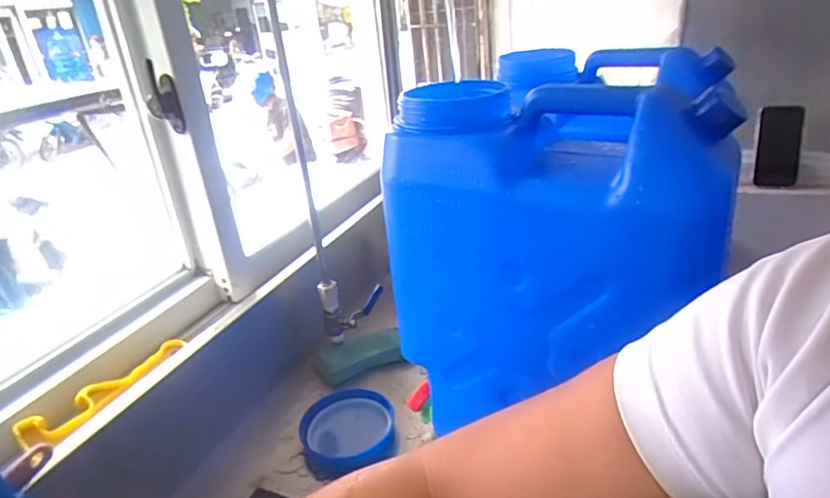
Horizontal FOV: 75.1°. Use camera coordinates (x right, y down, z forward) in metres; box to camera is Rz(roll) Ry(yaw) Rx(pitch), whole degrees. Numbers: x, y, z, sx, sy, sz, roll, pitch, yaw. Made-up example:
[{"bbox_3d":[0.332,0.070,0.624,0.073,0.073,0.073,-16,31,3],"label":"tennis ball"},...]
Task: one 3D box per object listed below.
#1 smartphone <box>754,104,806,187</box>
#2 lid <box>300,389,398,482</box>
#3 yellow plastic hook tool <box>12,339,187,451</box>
[{"bbox_3d":[0.639,-0.180,0.949,0.070,0.145,0.013,10,-6,5],"label":"smartphone"},{"bbox_3d":[-0.092,0.236,0.715,0.117,0.032,0.138,-15,27,-18],"label":"lid"},{"bbox_3d":[-0.345,0.155,0.614,0.038,0.028,0.192,8,29,28],"label":"yellow plastic hook tool"}]

